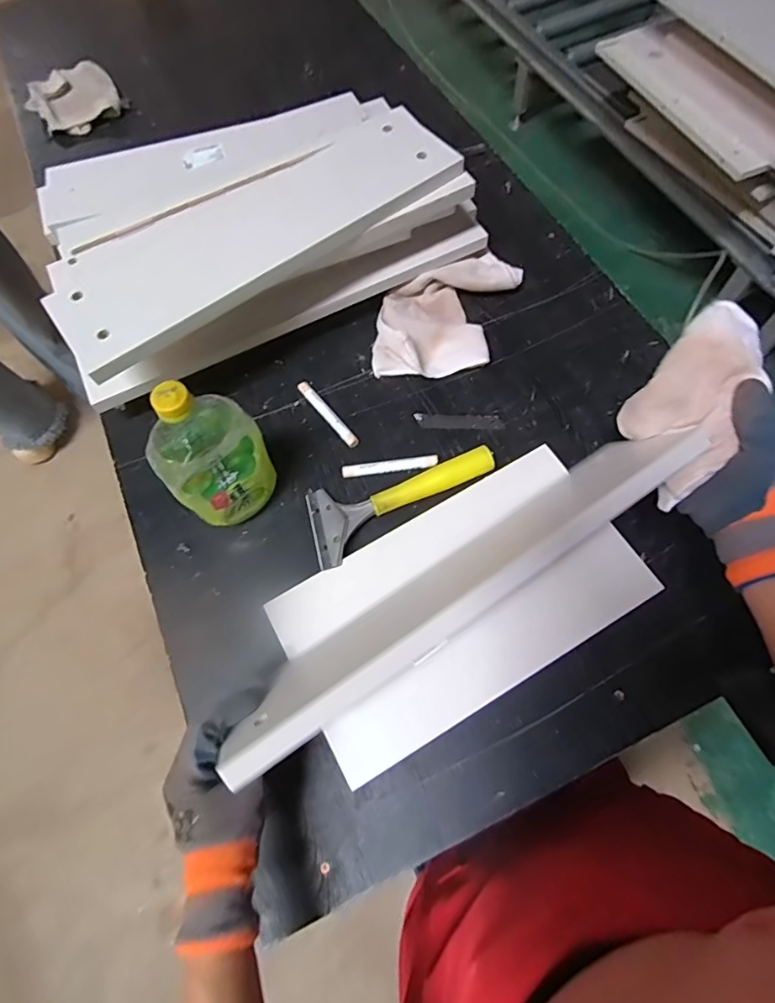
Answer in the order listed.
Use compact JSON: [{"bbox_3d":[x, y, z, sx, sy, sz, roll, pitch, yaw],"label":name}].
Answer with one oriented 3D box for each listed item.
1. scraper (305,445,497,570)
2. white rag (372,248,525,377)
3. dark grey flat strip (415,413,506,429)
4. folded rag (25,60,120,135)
[{"bbox_3d":[0.019,0.000,0.540,0.206,0.028,0.092,-16,67,-4],"label":"scraper"},{"bbox_3d":[0.072,-0.242,0.632,0.142,0.032,0.204,19,70,11],"label":"white rag"},{"bbox_3d":[0.084,-0.095,0.592,0.101,0.004,0.019,2,68,4],"label":"dark grey flat strip"},{"bbox_3d":[-0.539,-0.696,0.864,0.135,0.033,0.148,-25,68,-7],"label":"folded rag"}]

